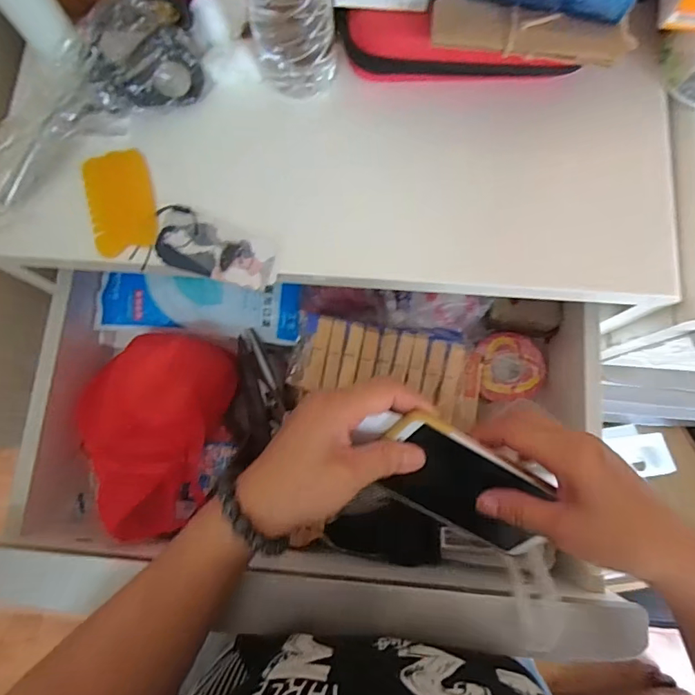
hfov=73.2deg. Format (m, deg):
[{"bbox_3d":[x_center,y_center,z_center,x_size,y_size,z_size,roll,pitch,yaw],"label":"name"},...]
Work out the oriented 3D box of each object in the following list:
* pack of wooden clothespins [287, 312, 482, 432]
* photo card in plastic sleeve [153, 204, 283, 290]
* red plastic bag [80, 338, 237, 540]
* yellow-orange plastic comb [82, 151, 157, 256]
[{"bbox_3d":[0.039,0.017,0.436,0.177,0.037,0.077,13,79,4],"label":"pack of wooden clothespins"},{"bbox_3d":[-0.107,-0.083,0.385,0.106,0.008,0.051,17,79,5],"label":"photo card in plastic sleeve"},{"bbox_3d":[-0.191,0.073,0.438,0.134,0.058,0.183,11,79,4],"label":"red plastic bag"},{"bbox_3d":[-0.188,-0.121,0.391,0.051,0.008,0.087,-15,82,-5],"label":"yellow-orange plastic comb"}]

